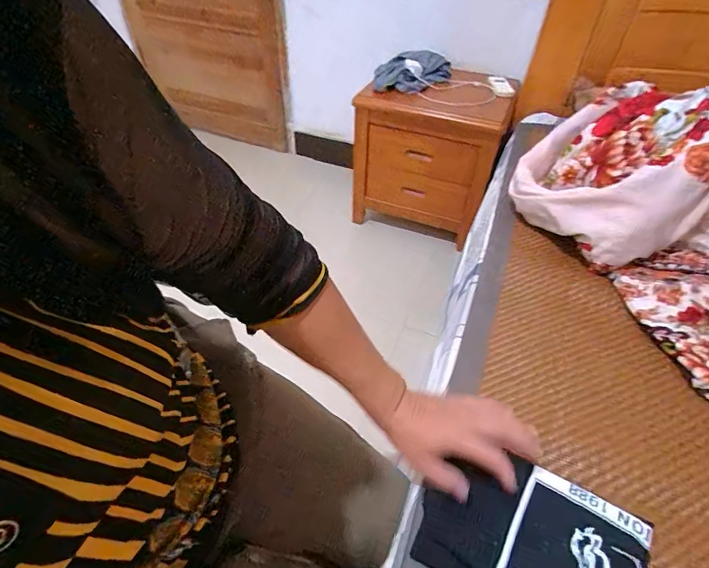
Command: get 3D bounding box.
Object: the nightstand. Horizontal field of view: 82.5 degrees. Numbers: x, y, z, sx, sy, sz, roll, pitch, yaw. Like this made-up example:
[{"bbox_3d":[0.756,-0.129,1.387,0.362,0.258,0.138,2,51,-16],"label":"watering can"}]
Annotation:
[{"bbox_3d":[0.269,-0.480,1.500,0.499,0.504,0.354,20,50,17],"label":"nightstand"}]

